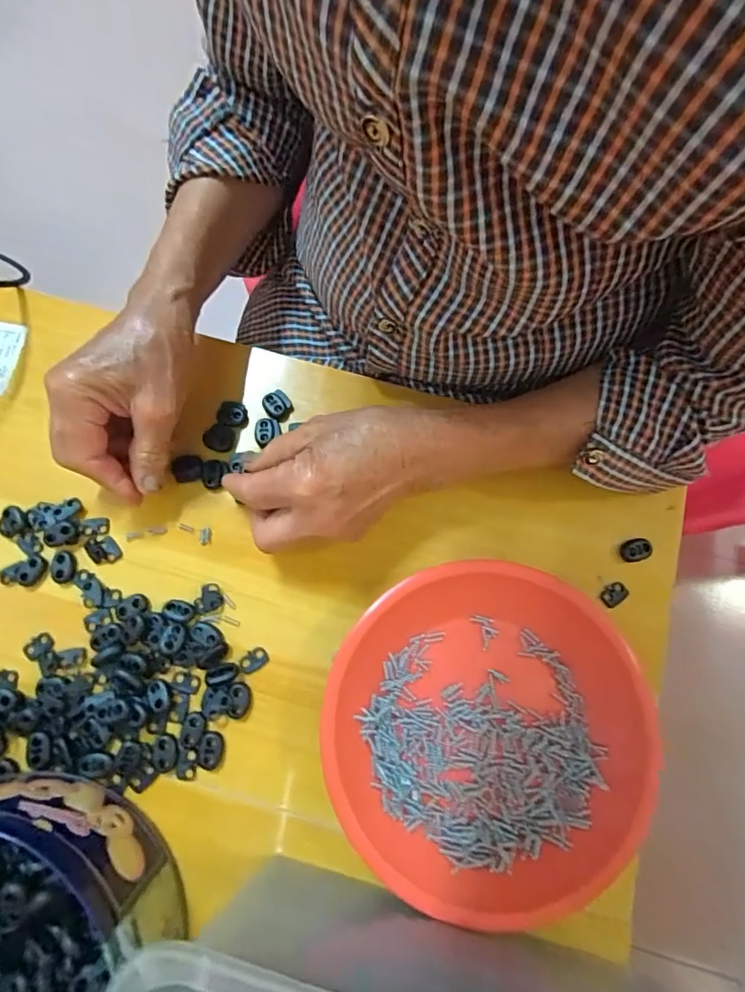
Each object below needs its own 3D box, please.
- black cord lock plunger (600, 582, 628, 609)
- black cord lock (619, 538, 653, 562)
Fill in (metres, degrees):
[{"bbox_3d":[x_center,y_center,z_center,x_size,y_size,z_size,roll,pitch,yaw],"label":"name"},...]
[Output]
[{"bbox_3d":[0.163,0.067,0.332,0.019,0.004,0.012,-40,79,-10],"label":"black cord lock plunger"},{"bbox_3d":[0.180,0.037,0.336,0.022,0.005,0.014,-21,76,-5],"label":"black cord lock"}]

